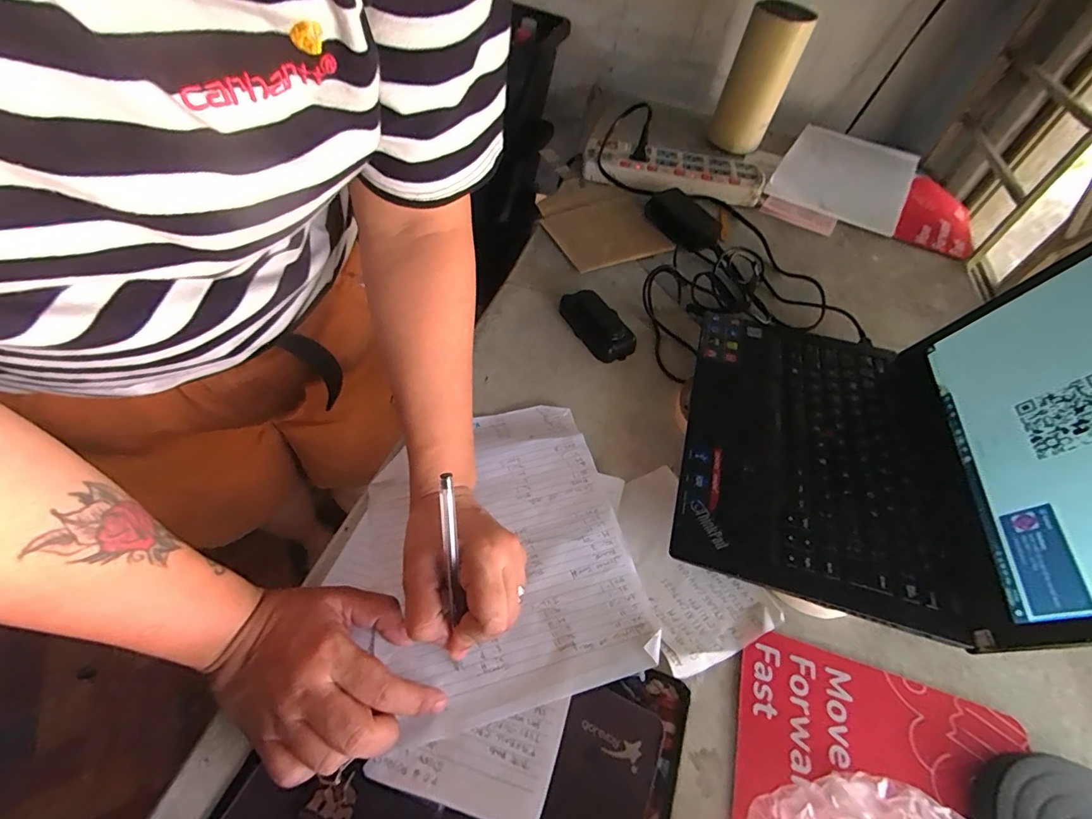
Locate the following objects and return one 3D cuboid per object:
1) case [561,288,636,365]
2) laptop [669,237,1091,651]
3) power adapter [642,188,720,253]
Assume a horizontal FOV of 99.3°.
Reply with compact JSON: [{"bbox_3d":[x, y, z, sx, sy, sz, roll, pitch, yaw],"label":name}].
[{"bbox_3d":[0.060,-0.101,0.542,0.052,0.023,0.107,-21,58,-21],"label":"case"},{"bbox_3d":[0.283,-0.016,0.362,0.290,0.198,0.313,17,53,6],"label":"laptop"},{"bbox_3d":[0.198,-0.273,0.674,0.063,0.029,0.131,-17,56,-19],"label":"power adapter"}]

